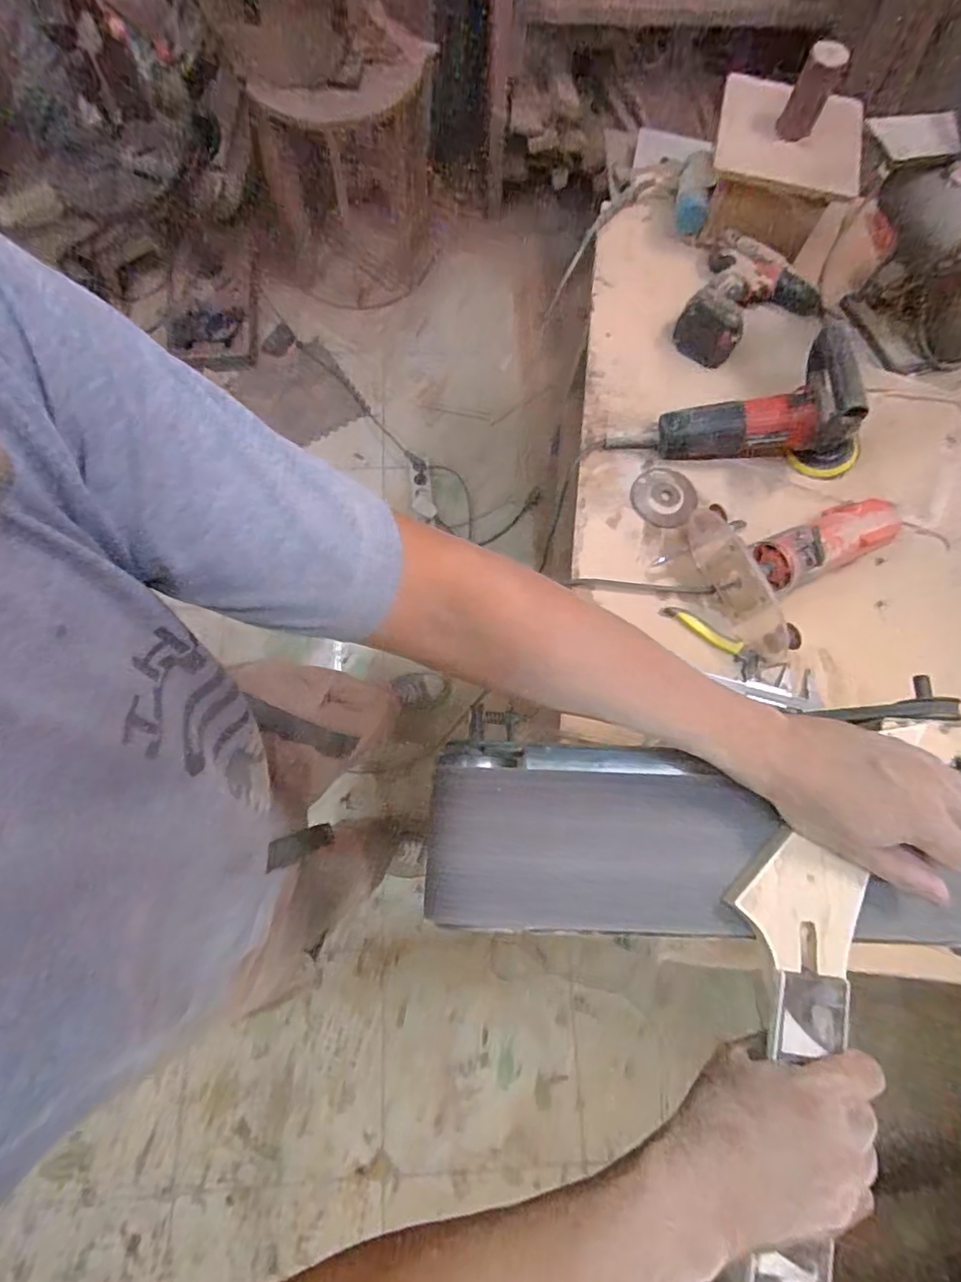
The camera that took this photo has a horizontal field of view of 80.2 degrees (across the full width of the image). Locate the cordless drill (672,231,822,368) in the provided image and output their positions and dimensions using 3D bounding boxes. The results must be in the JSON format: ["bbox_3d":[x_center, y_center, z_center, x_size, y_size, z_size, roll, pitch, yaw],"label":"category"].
[{"bbox_3d":[0.383,-0.490,0.830,0.182,0.074,0.199,35,75,9],"label":"cordless drill"}]

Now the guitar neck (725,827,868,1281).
[{"bbox_3d":[0.171,0.407,0.339,0.069,0.029,0.558,7,84,0],"label":"guitar neck"}]

